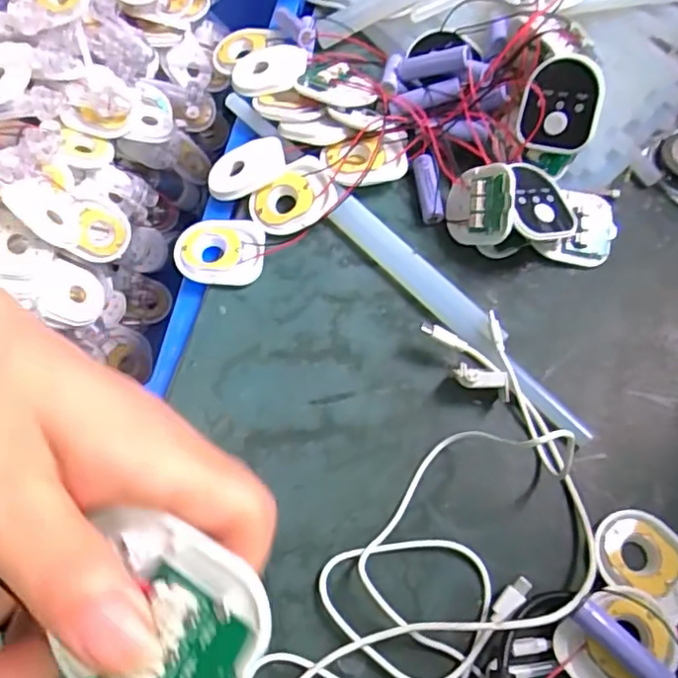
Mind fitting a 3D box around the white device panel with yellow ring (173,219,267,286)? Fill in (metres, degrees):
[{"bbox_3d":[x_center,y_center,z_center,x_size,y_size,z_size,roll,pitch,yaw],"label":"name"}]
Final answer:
[{"bbox_3d":[-0.079,-0.058,0.412,0.057,0.008,0.046,7,67,-1],"label":"white device panel with yellow ring"}]

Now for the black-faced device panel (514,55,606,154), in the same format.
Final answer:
[{"bbox_3d":[0.141,-0.148,0.394,0.049,0.056,0.009,16,24,19],"label":"black-faced device panel"}]

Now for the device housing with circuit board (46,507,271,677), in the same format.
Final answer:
[{"bbox_3d":[-0.041,0.071,0.148,0.047,0.019,0.049,26,88,22],"label":"device housing with circuit board"}]

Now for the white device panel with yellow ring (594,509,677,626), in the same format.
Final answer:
[{"bbox_3d":[0.169,0.120,0.335,0.059,0.008,0.045,27,68,8],"label":"white device panel with yellow ring"}]

